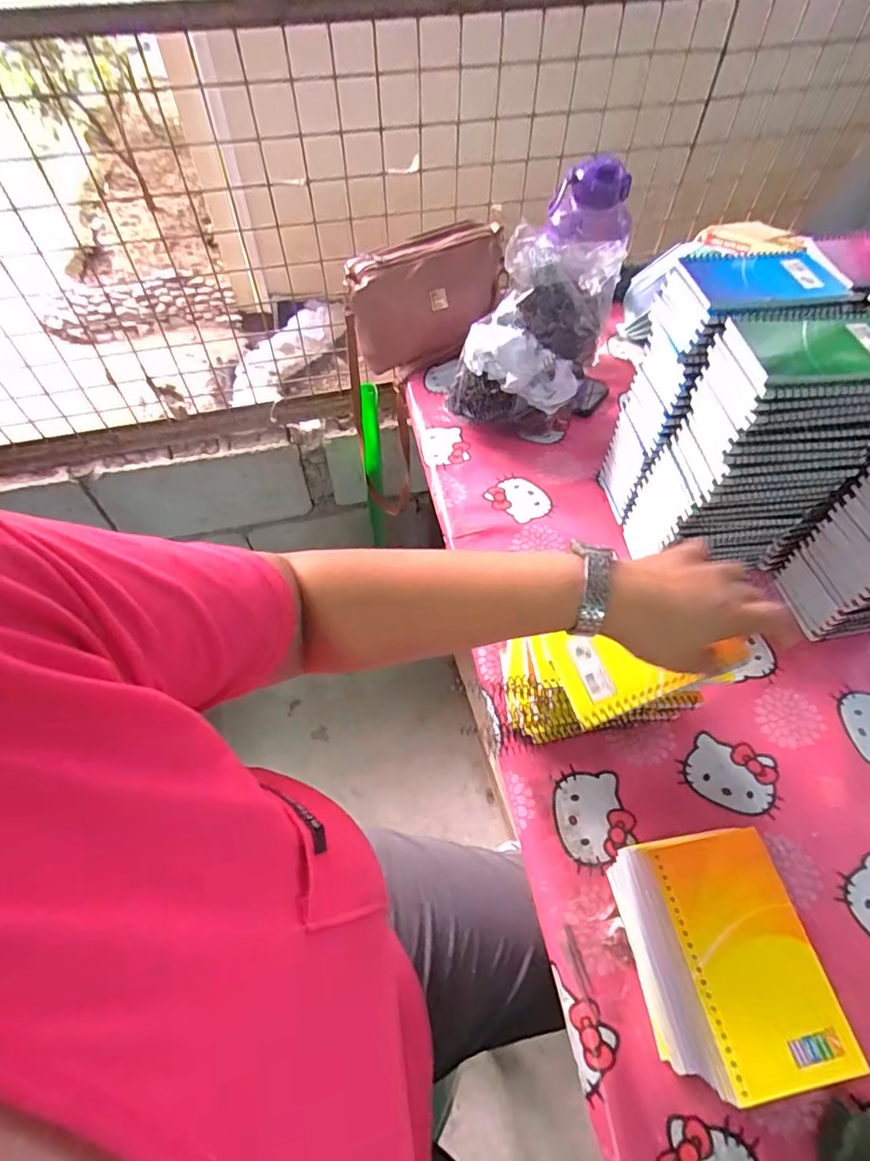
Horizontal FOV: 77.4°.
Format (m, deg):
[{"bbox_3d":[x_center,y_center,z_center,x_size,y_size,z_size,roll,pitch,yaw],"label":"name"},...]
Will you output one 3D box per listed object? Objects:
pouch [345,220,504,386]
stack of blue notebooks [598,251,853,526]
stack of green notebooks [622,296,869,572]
[{"bbox_3d":[-0.012,-0.428,0.848,0.250,0.175,0.055,-15,39,4],"label":"pouch"},{"bbox_3d":[0.297,-0.204,0.620,0.145,0.284,0.103,-13,58,-9],"label":"stack of blue notebooks"},{"bbox_3d":[0.322,-0.118,0.562,0.158,0.279,0.110,-6,57,-5],"label":"stack of green notebooks"}]

